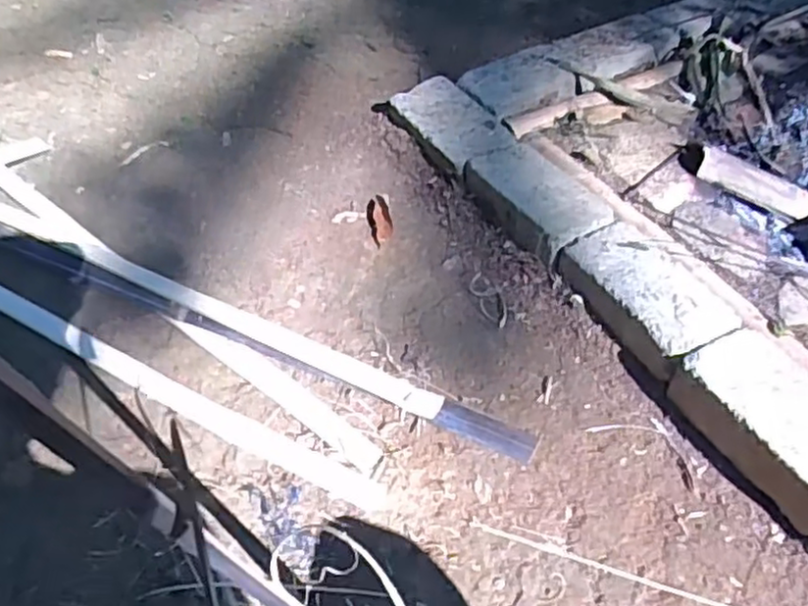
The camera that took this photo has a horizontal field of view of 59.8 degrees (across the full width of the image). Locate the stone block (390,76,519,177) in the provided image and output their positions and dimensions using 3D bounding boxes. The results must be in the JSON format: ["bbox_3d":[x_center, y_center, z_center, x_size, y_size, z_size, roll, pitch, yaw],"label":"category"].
[{"bbox_3d":[0.074,-0.275,1.103,0.113,0.058,0.206,-27,50,-19],"label":"stone block"}]

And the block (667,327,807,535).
[{"bbox_3d":[0.401,0.131,0.745,0.122,0.077,0.209,-24,49,-17],"label":"block"}]

